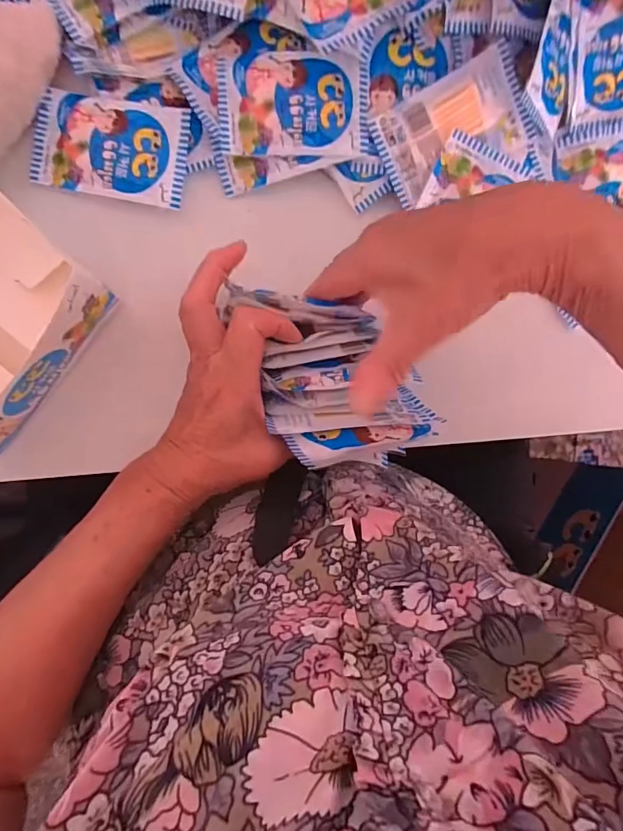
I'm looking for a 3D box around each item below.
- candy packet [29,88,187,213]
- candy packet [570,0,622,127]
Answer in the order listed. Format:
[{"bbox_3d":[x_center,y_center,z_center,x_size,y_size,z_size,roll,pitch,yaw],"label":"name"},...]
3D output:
[{"bbox_3d":[-0.137,-0.184,0.309,0.101,0.006,0.067,9,87,-7],"label":"candy packet"},{"bbox_3d":[0.212,-0.255,0.319,0.069,0.015,0.082,-17,118,-5],"label":"candy packet"}]

